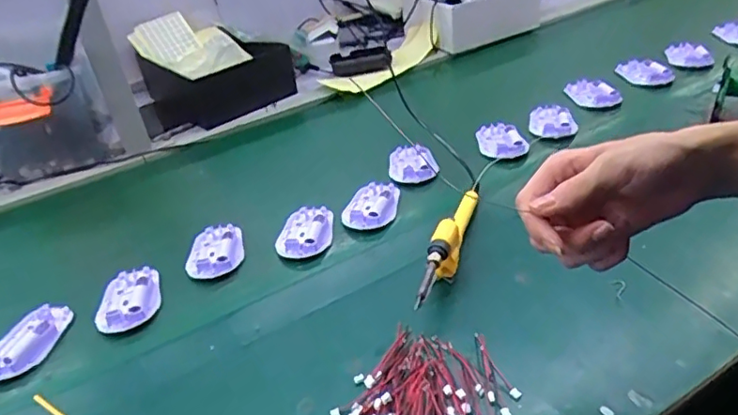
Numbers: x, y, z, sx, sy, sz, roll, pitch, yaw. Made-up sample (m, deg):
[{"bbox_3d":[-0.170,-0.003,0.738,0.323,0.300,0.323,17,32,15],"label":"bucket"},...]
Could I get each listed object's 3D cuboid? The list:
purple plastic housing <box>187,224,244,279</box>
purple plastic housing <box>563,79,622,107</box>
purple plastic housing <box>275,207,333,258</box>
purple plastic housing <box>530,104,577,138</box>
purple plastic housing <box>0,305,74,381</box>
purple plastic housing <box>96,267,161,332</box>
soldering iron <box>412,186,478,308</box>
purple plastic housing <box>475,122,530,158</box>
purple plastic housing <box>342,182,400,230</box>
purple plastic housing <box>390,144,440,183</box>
[{"bbox_3d":[-0.176,0.048,0.657,0.063,0.020,0.092,-13,35,-10],"label":"purple plastic housing"},{"bbox_3d":[0.329,-0.172,0.851,0.047,0.024,0.084,-14,35,-11],"label":"purple plastic housing"},{"bbox_3d":[-0.072,0.027,0.666,0.060,0.018,0.089,1,35,10],"label":"purple plastic housing"},{"bbox_3d":[0.257,-0.118,0.805,0.053,0.026,0.089,-5,34,2],"label":"purple plastic housing"},{"bbox_3d":[-0.333,0.130,0.560,0.048,0.016,0.092,8,37,20],"label":"purple plastic housing"},{"bbox_3d":[-0.253,0.092,0.601,0.063,0.020,0.084,-17,36,-16],"label":"purple plastic housing"},{"bbox_3d":[0.080,0.038,0.561,0.022,0.058,0.200,7,36,18],"label":"soldering iron"},{"bbox_3d":[0.176,-0.092,0.776,0.053,0.025,0.083,-12,35,-9],"label":"purple plastic housing"},{"bbox_3d":[0.004,-0.002,0.691,0.060,0.018,0.088,3,35,14],"label":"purple plastic housing"},{"bbox_3d":[0.055,-0.059,0.756,0.058,0.017,0.084,-10,34,-6],"label":"purple plastic housing"}]

